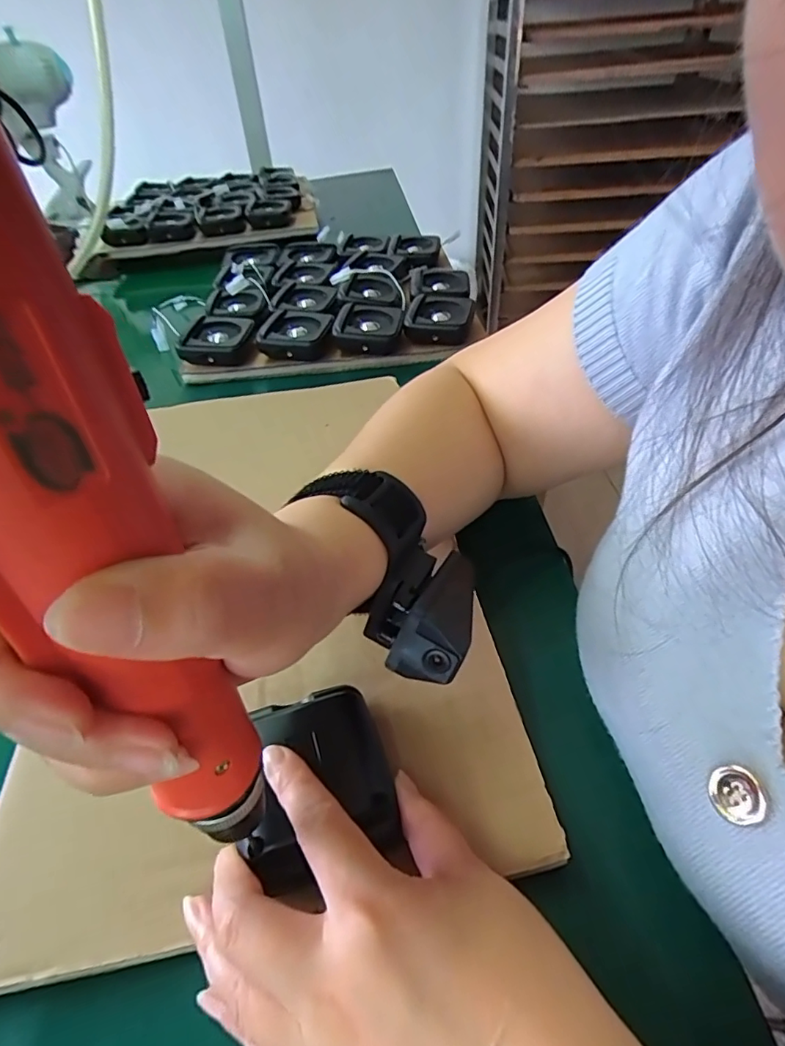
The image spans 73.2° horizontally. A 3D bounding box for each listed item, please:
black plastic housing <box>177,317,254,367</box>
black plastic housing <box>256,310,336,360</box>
[{"bbox_3d":[-0.177,-0.187,0.540,0.067,0.025,0.069,-4,43,0],"label":"black plastic housing"},{"bbox_3d":[-0.095,-0.195,0.541,0.067,0.027,0.071,4,44,8],"label":"black plastic housing"}]

